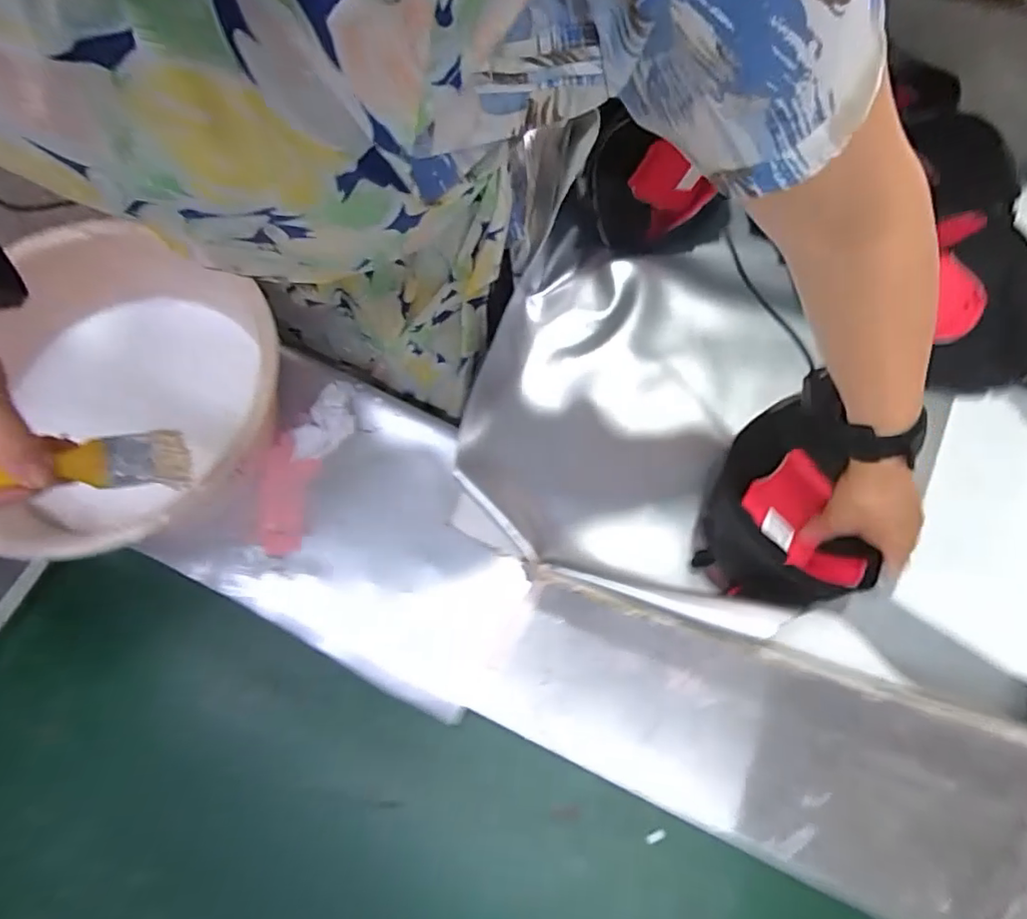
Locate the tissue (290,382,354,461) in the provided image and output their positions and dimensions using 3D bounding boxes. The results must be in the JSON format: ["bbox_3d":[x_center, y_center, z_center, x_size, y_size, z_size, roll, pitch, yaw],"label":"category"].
[{"bbox_3d":[-0.195,-0.037,0.584,0.048,0.032,0.088,36,75,12],"label":"tissue"}]

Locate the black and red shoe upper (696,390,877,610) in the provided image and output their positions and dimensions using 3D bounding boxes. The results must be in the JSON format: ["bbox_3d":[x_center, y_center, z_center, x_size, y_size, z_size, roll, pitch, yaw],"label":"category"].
[{"bbox_3d":[0.251,0.034,0.549,0.143,0.087,0.181,-4,71,-1],"label":"black and red shoe upper"}]

